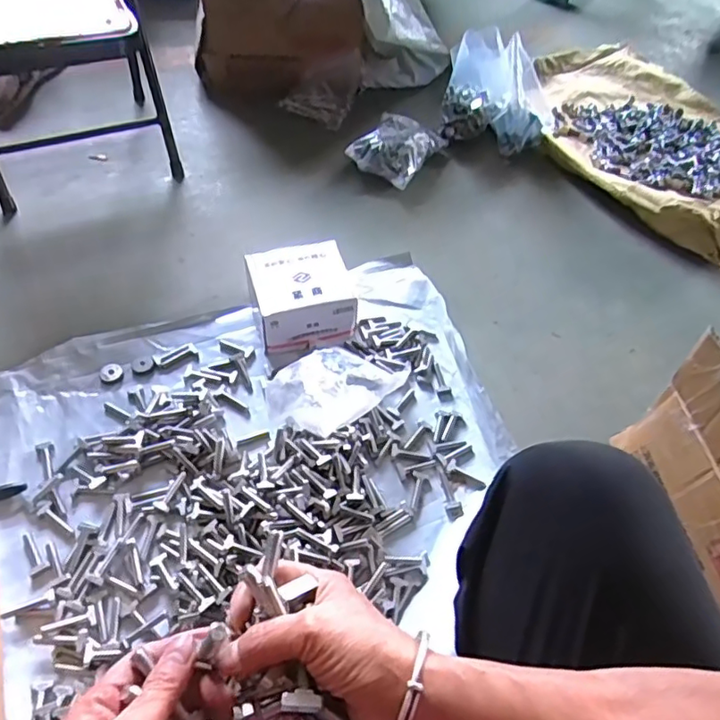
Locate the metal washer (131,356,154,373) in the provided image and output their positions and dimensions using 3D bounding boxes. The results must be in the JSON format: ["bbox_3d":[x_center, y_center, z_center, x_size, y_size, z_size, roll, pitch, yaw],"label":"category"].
[{"bbox_3d":[-0.317,0.005,0.836,0.029,0.004,0.029,-18,57,-17],"label":"metal washer"}]

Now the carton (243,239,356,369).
[{"bbox_3d":[-0.089,-0.093,0.879,0.142,0.085,0.144,-13,55,-13],"label":"carton"}]

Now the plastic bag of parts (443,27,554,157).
[{"bbox_3d":[0.292,-0.546,1.174,0.230,0.173,0.121,13,53,5],"label":"plastic bag of parts"}]

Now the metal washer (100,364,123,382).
[{"bbox_3d":[-0.357,0.017,0.823,0.030,0.004,0.029,-19,57,-17],"label":"metal washer"}]

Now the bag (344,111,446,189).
[{"bbox_3d":[0.074,-0.427,1.152,0.135,0.057,0.186,28,56,16],"label":"bag"}]

